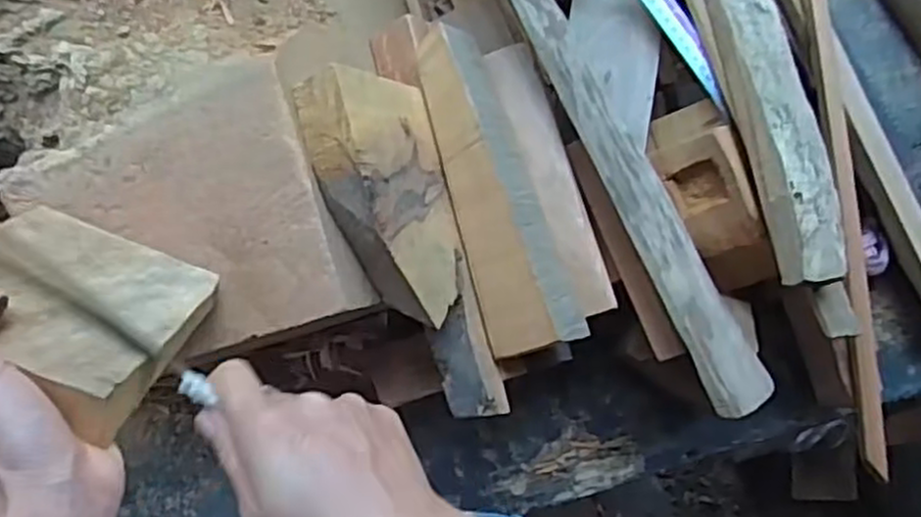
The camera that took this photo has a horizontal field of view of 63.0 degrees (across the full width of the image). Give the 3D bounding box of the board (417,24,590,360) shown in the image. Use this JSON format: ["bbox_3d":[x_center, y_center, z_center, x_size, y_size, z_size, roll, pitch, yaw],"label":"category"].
[{"bbox_3d":[0.015,-0.048,0.558,0.069,0.054,0.247,-27,76,30],"label":"board"}]

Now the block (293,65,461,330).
[{"bbox_3d":[-0.048,-0.041,0.509,0.088,0.064,0.169,-14,87,-9],"label":"block"}]

